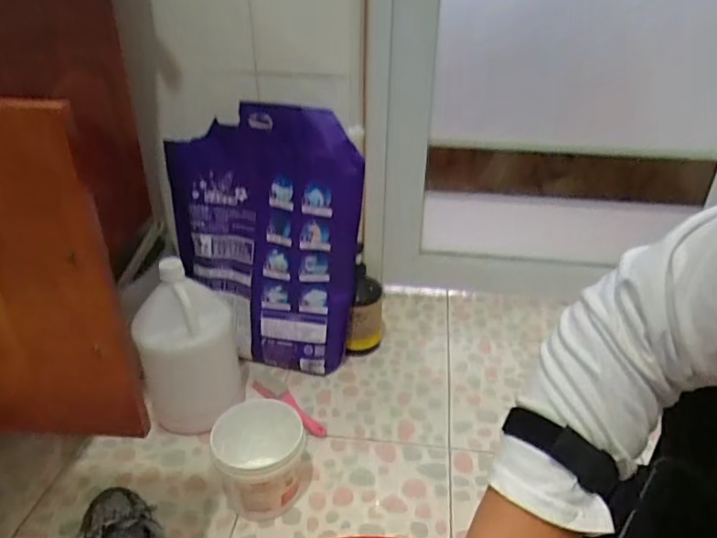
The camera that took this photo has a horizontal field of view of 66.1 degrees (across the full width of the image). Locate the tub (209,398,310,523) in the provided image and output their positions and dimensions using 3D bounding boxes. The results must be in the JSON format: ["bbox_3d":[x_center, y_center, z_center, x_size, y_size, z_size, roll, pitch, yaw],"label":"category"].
[{"bbox_3d":[-0.132,0.267,0.767,0.126,0.111,0.115,-5,31,-8],"label":"tub"}]

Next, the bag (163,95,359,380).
[{"bbox_3d":[-0.161,-0.033,0.956,0.317,0.452,0.120,14,33,21],"label":"bag"}]

